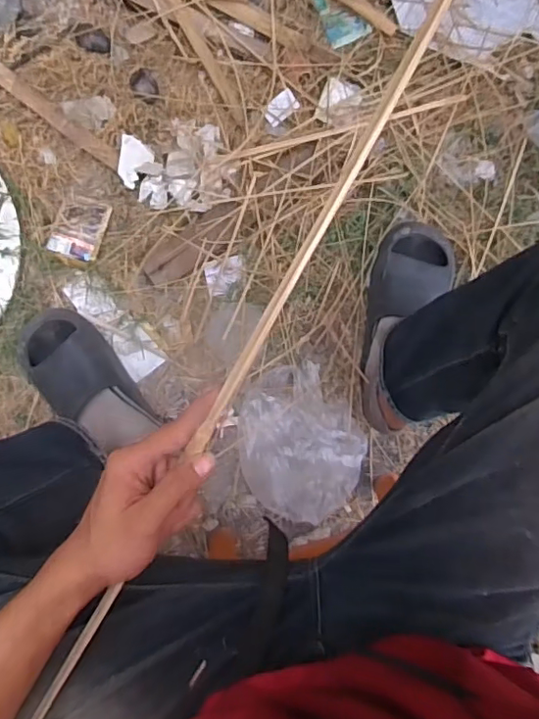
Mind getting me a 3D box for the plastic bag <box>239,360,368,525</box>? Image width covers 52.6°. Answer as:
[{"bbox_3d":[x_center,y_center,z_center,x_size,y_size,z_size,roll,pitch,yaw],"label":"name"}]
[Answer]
[{"bbox_3d":[0.043,0.131,0.824,0.185,0.086,0.224,-34,94,-2],"label":"plastic bag"}]

